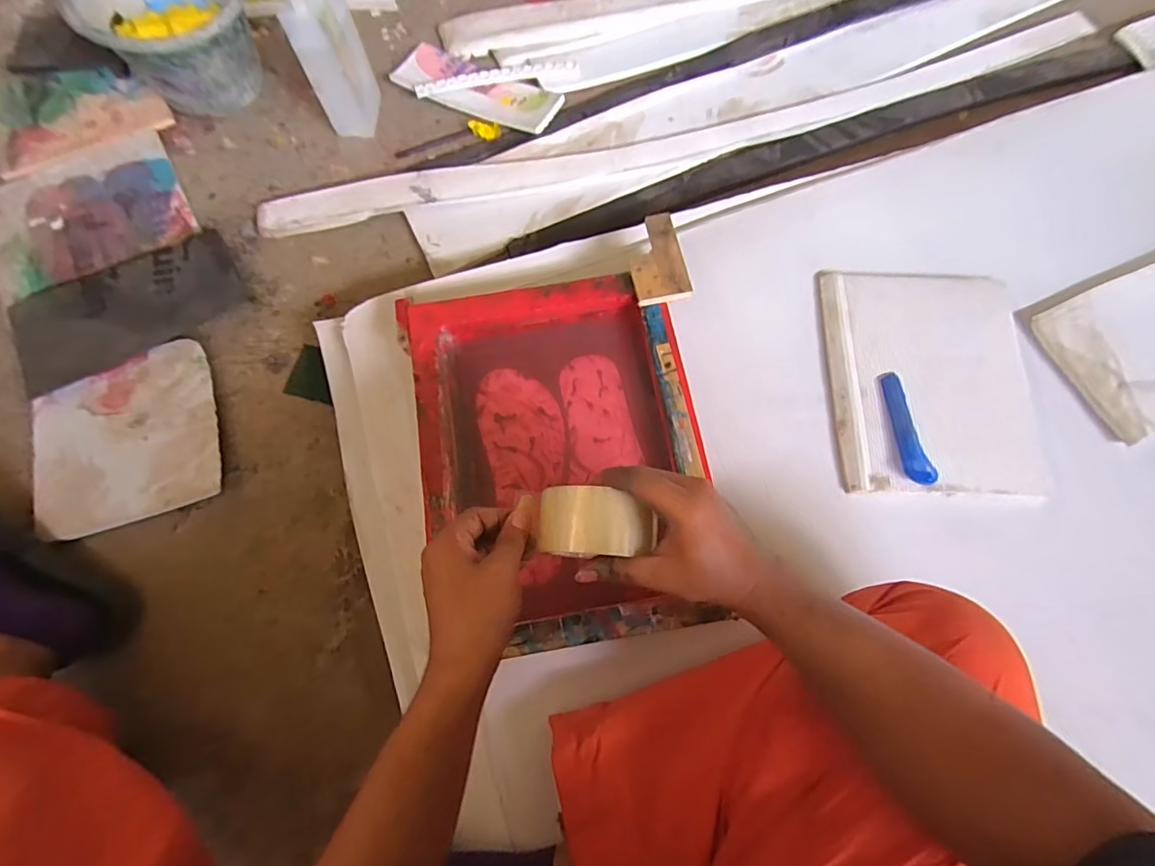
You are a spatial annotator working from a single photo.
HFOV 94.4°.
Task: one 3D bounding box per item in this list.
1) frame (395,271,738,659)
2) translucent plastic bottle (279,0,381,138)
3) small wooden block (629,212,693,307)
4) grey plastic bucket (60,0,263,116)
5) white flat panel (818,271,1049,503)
[{"bbox_3d":[-0.021,0.024,0.625,0.314,0.064,0.415,-10,72,-3],"label":"frame"},{"bbox_3d":[-0.352,-0.546,0.771,0.070,0.209,0.097,3,75,-1],"label":"translucent plastic bottle"},{"bbox_3d":[0.096,-0.216,0.655,0.064,0.018,0.118,-11,72,-4],"label":"small wooden block"},{"bbox_3d":[-0.597,-0.621,0.807,0.218,0.145,0.234,0,76,-1],"label":"grey plastic bucket"},{"bbox_3d":[0.435,-0.068,0.655,0.234,0.024,0.288,2,72,0],"label":"white flat panel"}]

